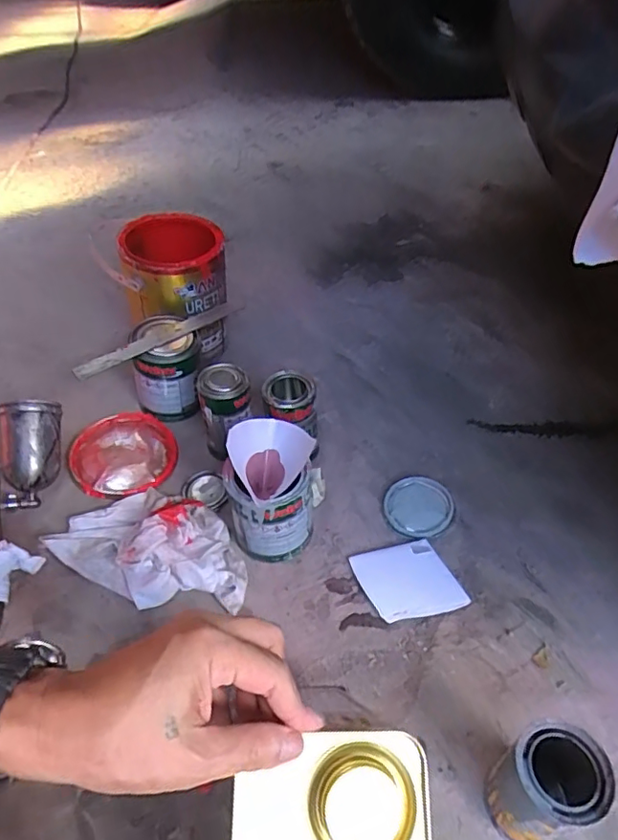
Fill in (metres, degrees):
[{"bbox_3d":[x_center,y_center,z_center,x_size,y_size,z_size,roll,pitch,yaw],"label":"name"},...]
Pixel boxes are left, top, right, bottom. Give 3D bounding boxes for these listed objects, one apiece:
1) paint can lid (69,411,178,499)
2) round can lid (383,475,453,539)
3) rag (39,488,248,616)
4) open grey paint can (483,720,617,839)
[{"bbox_3d":[-0.273,0.052,0.808,0.147,0.017,0.141,10,51,-12],"label":"paint can lid"},{"bbox_3d":[0.150,0.117,0.741,0.088,0.006,0.092,-2,47,2],"label":"round can lid"},{"bbox_3d":[-0.203,0.155,0.694,0.232,0.087,0.140,19,52,20],"label":"rag"},{"bbox_3d":[0.200,0.317,0.469,0.079,0.130,0.073,-16,48,-11],"label":"open grey paint can"}]

